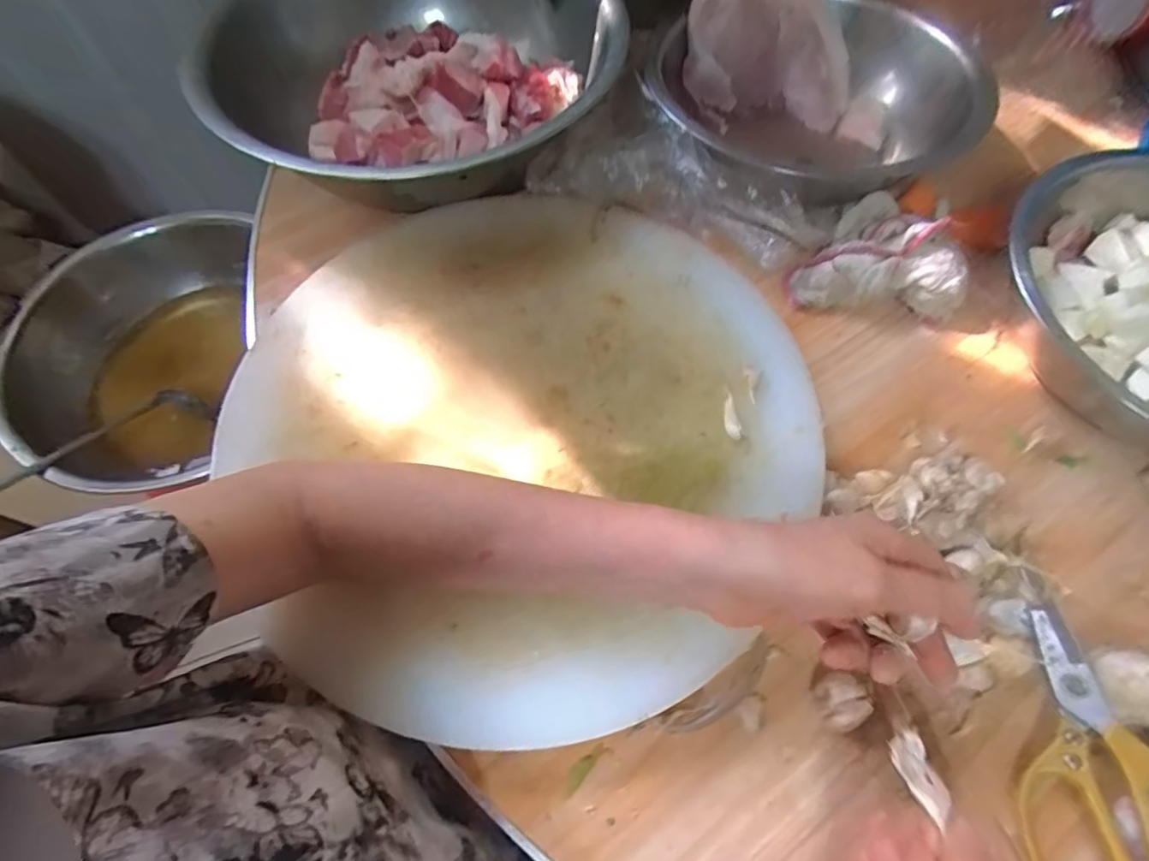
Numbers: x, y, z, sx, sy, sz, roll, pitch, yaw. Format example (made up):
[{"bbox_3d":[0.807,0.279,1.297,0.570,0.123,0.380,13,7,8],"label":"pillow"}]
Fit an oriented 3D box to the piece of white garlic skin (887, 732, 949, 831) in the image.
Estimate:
[{"bbox_3d":[0.158,0.158,0.265,0.022,0.008,0.032,-1,45,-27],"label":"piece of white garlic skin"}]

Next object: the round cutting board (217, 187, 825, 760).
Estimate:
[{"bbox_3d":[-0.032,-0.015,0.411,0.383,0.029,0.399,1,66,-1],"label":"round cutting board"}]

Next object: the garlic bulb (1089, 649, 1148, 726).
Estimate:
[{"bbox_3d":[0.328,0.148,0.332,0.038,0.036,0.039,0,64,0],"label":"garlic bulb"}]

